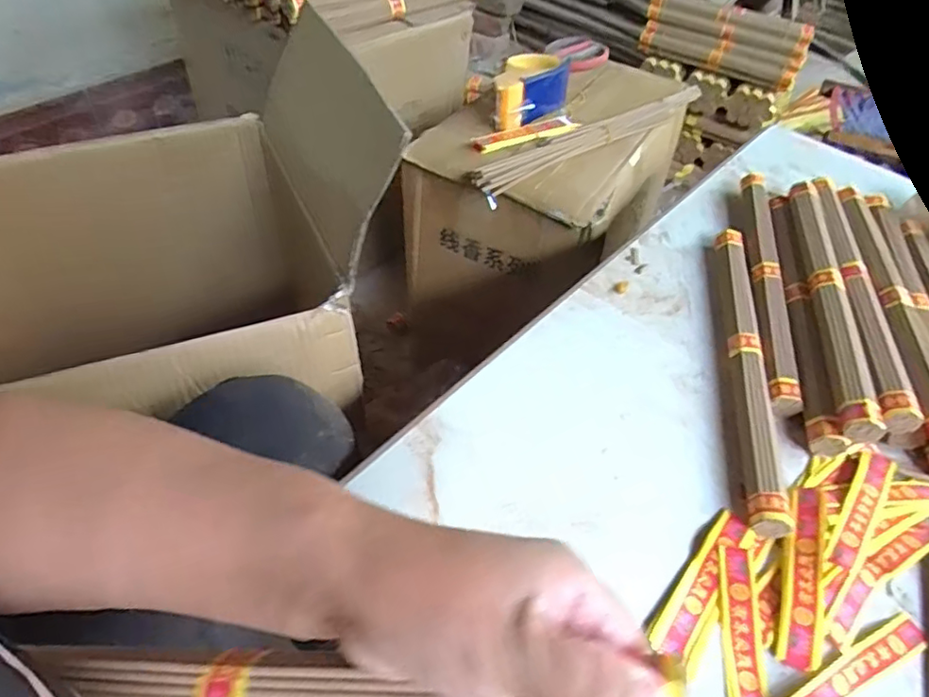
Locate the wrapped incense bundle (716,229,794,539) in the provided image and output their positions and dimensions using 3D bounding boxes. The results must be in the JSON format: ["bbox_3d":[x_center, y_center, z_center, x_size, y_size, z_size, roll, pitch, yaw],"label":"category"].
[{"bbox_3d":[0.231,0.007,0.490,0.030,0.024,0.296,11,49,4],"label":"wrapped incense bundle"}]

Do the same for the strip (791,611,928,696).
[{"bbox_3d":[0.236,0.194,0.361,0.119,0.005,0.021,-19,53,-20],"label":"strip"}]

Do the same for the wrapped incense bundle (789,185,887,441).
[{"bbox_3d":[0.321,-0.050,0.534,0.030,0.030,0.312,12,49,6],"label":"wrapped incense bundle"}]

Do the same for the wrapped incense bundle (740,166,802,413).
[{"bbox_3d":[0.288,-0.070,0.573,0.028,0.028,0.315,12,49,6],"label":"wrapped incense bundle"}]

